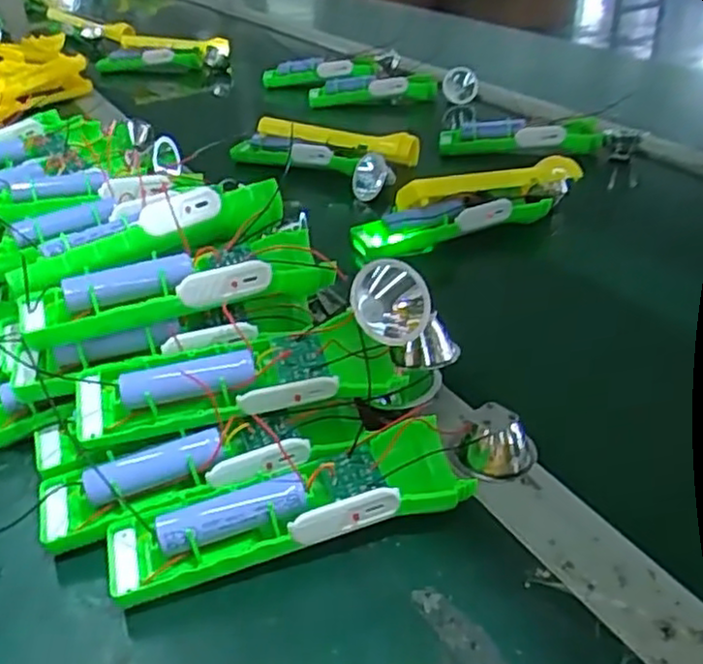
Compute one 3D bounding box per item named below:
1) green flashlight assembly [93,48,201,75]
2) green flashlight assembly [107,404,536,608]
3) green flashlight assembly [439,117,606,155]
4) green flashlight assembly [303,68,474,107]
[{"bbox_3d":[-0.337,-0.442,1.182,0.196,0.039,0.025,8,35,16],"label":"green flashlight assembly"},{"bbox_3d":[-0.008,0.077,0.342,0.205,0.033,0.049,-11,34,-11],"label":"green flashlight assembly"},{"bbox_3d":[0.175,-0.206,0.755,0.162,0.029,0.043,-2,33,3],"label":"green flashlight assembly"},{"bbox_3d":[0.053,-0.320,0.944,0.214,0.036,0.037,-4,33,-2],"label":"green flashlight assembly"}]

